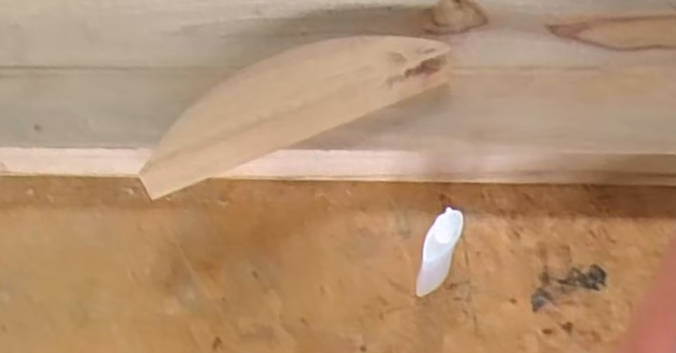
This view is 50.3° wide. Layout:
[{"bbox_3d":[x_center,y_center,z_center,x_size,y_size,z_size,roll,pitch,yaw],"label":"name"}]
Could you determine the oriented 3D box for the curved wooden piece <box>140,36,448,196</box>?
[{"bbox_3d":[-0.037,-0.065,0.587,0.261,0.043,0.071,-22,59,-10],"label":"curved wooden piece"}]

